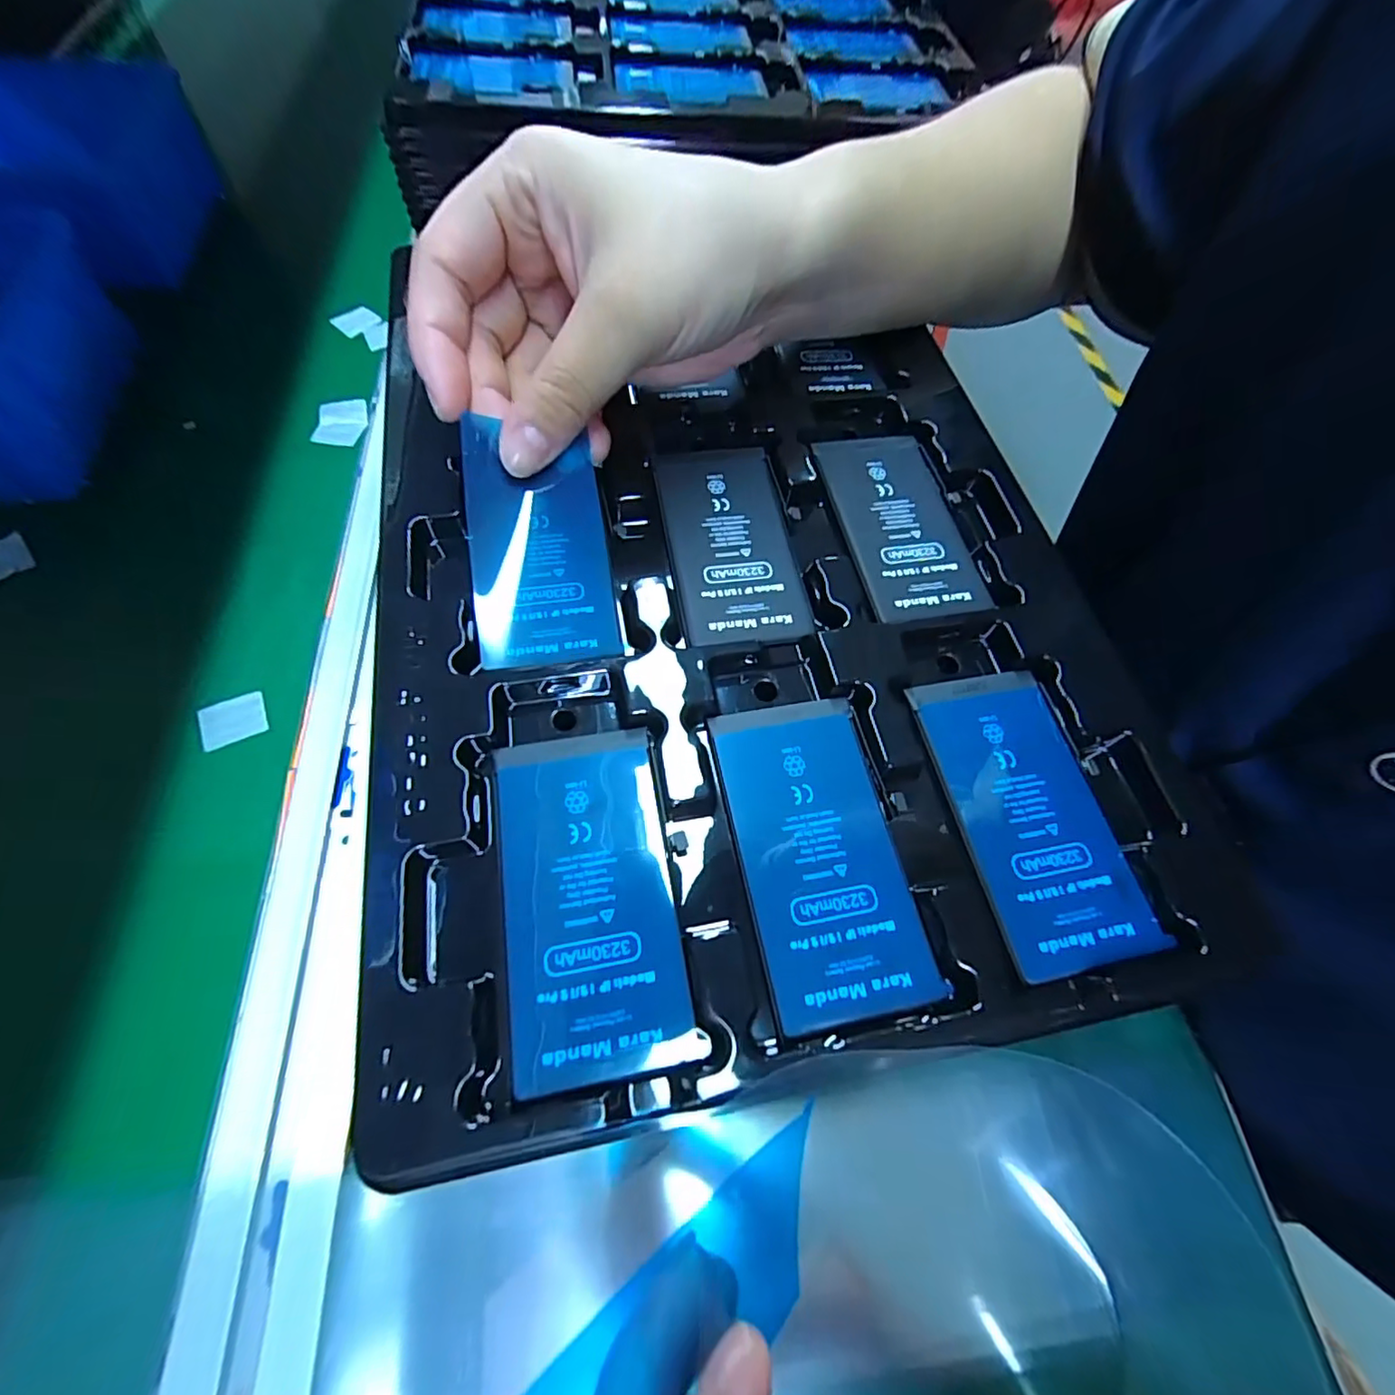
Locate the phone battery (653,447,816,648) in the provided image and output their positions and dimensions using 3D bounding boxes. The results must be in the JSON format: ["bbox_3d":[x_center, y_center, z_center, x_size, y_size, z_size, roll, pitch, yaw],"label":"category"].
[{"bbox_3d":[0.011,-0.056,0.208,0.042,0.004,0.083,-8,64,-7],"label":"phone battery"}]

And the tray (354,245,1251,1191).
[{"bbox_3d":[0.022,-0.025,0.190,0.229,0.027,0.241,-9,64,-6],"label":"tray"}]

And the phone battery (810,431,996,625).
[{"bbox_3d":[0.074,-0.065,0.219,0.044,0.004,0.083,-9,64,-7],"label":"phone battery"}]

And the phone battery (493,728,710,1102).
[{"bbox_3d":[-0.028,0.050,0.154,0.043,0.004,0.084,-11,64,-6],"label":"phone battery"}]

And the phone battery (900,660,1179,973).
[{"bbox_3d":[0.096,0.031,0.172,0.043,0.004,0.084,-10,64,-8],"label":"phone battery"}]

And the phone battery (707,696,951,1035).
[{"bbox_3d":[0.033,0.040,0.163,0.043,0.004,0.084,-11,64,-6],"label":"phone battery"}]

